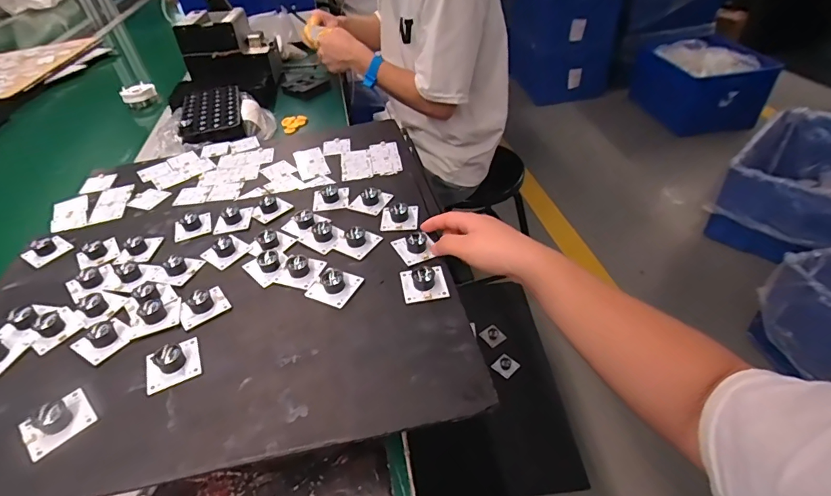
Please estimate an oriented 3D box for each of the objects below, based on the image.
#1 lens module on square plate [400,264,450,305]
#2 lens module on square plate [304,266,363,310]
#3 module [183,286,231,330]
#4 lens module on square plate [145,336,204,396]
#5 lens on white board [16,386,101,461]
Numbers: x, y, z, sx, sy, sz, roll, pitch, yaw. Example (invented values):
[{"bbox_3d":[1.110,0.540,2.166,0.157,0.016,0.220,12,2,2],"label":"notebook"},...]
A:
[{"bbox_3d":[0.008,0.031,0.429,0.042,0.018,0.043,-9,40,-6],"label":"lens module on square plate"},{"bbox_3d":[-0.082,0.036,0.437,0.045,0.014,0.039,17,44,24],"label":"lens module on square plate"},{"bbox_3d":[-0.207,0.051,0.427,0.043,0.015,0.044,-28,45,-26],"label":"module"},{"bbox_3d":[-0.207,0.094,0.374,0.042,0.017,0.043,-21,42,-19],"label":"lens module on square plate"},{"bbox_3d":[-0.278,0.130,0.339,0.039,0.019,0.045,27,49,32],"label":"lens on white board"}]

